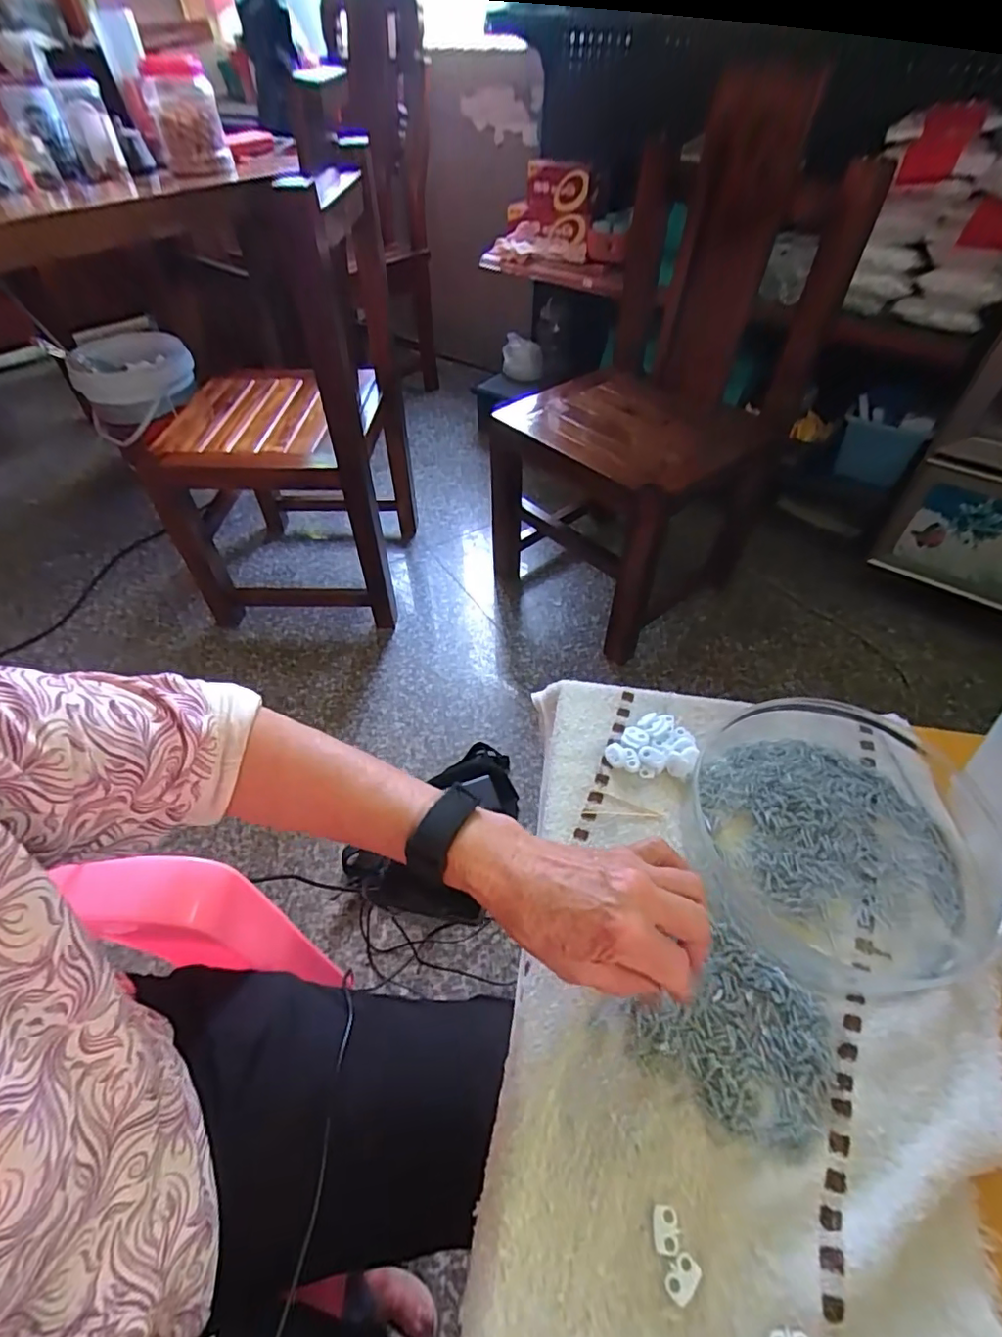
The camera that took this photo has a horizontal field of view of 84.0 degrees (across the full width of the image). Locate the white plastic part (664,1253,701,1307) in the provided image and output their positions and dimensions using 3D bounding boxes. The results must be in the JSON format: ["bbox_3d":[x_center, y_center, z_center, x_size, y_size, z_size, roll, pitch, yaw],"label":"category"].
[{"bbox_3d":[0.091,0.302,0.275,0.012,0.004,0.018,35,59,28],"label":"white plastic part"}]

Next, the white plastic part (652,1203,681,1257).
[{"bbox_3d":[0.085,0.288,0.286,0.013,0.004,0.018,2,50,4],"label":"white plastic part"}]

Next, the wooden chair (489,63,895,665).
[{"bbox_3d":[0.287,-0.523,1.109,0.453,0.833,0.508,-37,58,-26],"label":"wooden chair"}]

